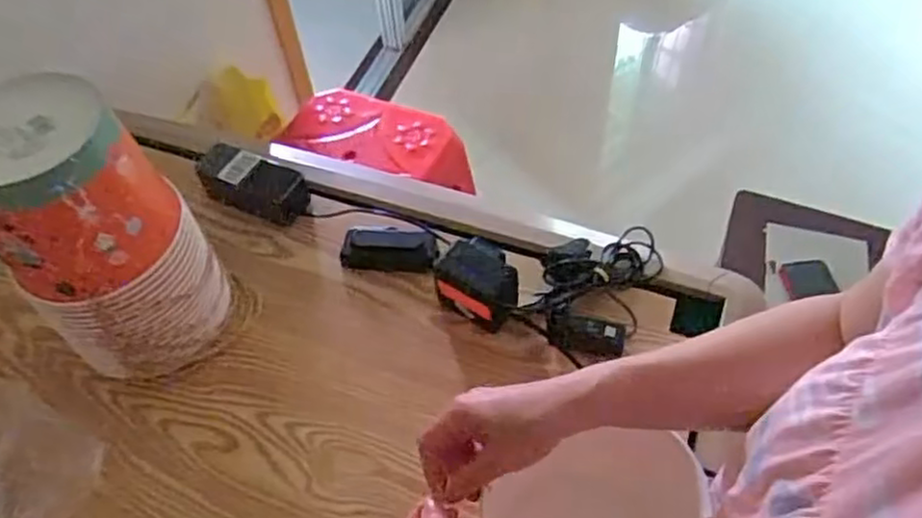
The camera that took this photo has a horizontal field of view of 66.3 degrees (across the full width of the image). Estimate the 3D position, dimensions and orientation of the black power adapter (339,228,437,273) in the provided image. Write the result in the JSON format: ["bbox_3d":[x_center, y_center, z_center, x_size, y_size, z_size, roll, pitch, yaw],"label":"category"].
[{"bbox_3d":[-0.080,-0.011,0.791,0.104,0.030,0.044,4,52,6],"label":"black power adapter"}]

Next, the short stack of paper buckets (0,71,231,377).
[{"bbox_3d":[-0.321,-0.013,0.656,0.149,0.270,0.131,-31,57,-20],"label":"short stack of paper buckets"}]

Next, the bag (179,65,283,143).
[{"bbox_3d":[-0.400,-0.259,1.232,0.163,0.095,0.072,-8,52,-3],"label":"bag"}]

